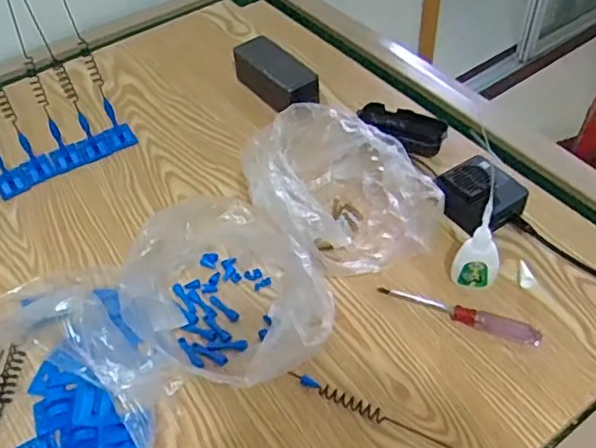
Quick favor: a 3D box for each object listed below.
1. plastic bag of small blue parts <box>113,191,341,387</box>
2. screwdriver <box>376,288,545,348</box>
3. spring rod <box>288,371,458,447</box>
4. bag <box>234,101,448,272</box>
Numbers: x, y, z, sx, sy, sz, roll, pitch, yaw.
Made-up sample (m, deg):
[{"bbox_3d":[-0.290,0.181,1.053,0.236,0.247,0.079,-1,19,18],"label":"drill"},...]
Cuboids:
[{"bbox_3d":[-0.067,0.055,0.557,0.165,0.096,0.205,-18,49,-13],"label":"plastic bag of small blue parts"},{"bbox_3d":[0.150,0.081,0.569,0.149,0.017,0.017,20,52,20],"label":"screwdriver"},{"bbox_3d":[0.073,0.162,0.509,0.177,0.011,0.015,21,53,21],"label":"spring rod"},{"bbox_3d":[0.040,-0.031,0.624,0.163,0.101,0.168,-16,49,-10],"label":"bag"}]

